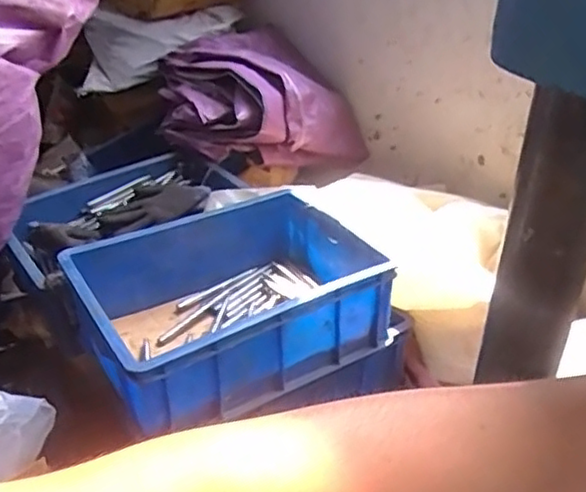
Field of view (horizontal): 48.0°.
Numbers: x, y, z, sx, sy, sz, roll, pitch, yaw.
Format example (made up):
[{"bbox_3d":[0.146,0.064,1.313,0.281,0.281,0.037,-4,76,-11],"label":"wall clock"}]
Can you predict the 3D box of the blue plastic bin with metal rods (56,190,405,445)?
[{"bbox_3d":[-0.088,0.074,0.952,0.392,0.144,0.284,-19,37,-28],"label":"blue plastic bin with metal rods"}]

